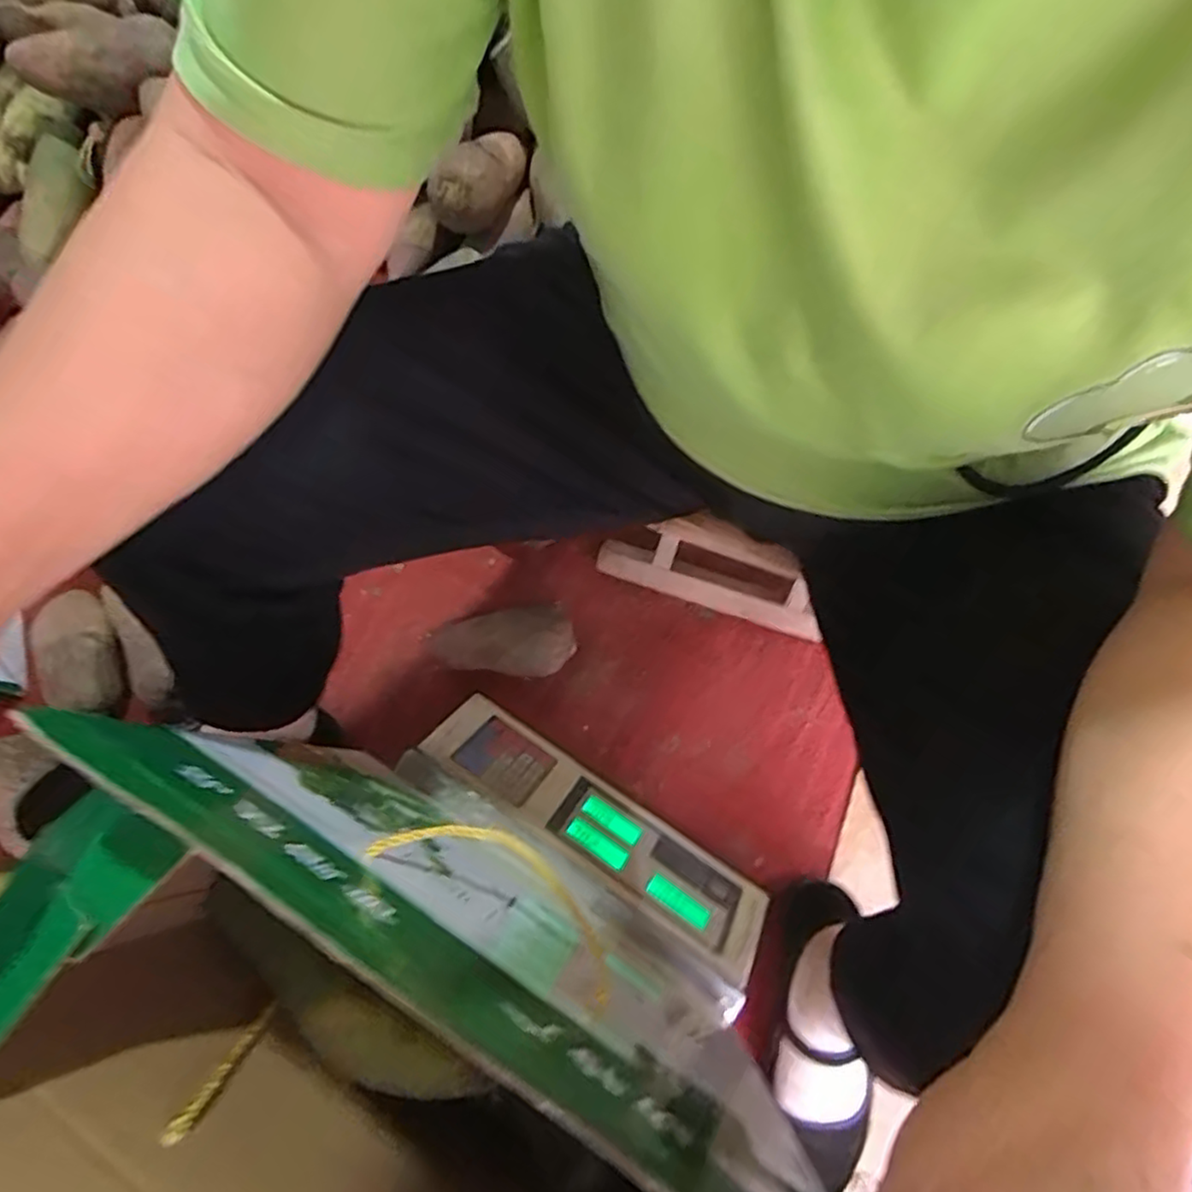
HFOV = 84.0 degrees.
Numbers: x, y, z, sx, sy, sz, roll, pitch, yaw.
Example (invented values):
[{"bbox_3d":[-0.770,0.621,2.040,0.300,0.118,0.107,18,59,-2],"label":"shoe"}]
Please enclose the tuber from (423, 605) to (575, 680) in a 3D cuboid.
[{"bbox_3d":[-0.095,0.050,0.650,0.141,0.061,0.075,-14,76,-4],"label":"tuber"}]

